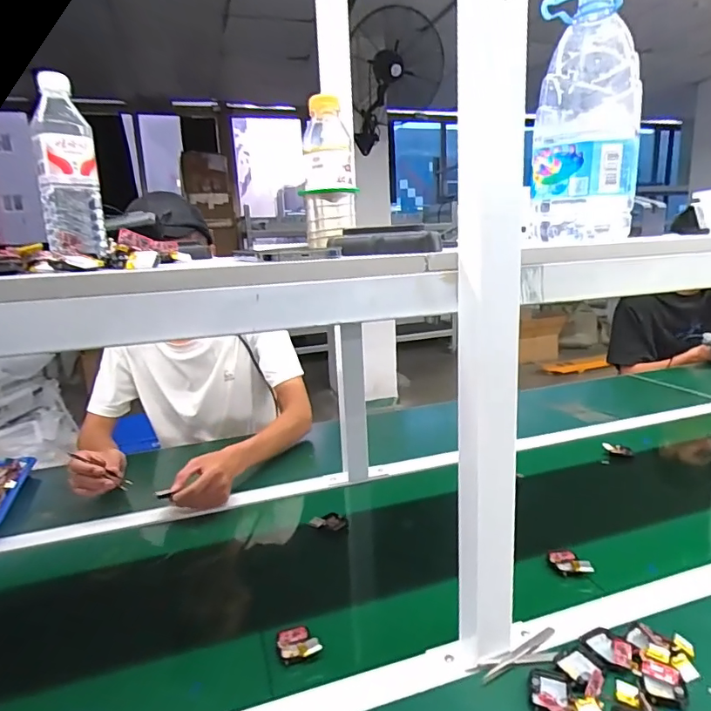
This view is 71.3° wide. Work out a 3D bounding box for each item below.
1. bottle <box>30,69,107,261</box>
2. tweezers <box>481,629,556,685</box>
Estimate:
[{"bbox_3d":[-0.350,-0.229,0.596,0.070,0.206,0.068,-10,15,-26],"label":"bottle"},{"bbox_3d":[0.173,0.312,0.517,0.113,0.005,0.013,-12,17,-35],"label":"tweezers"}]

